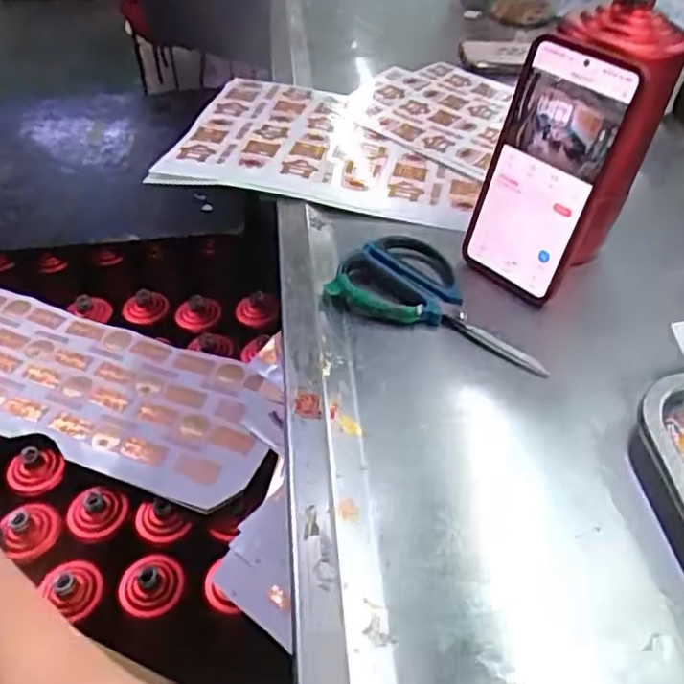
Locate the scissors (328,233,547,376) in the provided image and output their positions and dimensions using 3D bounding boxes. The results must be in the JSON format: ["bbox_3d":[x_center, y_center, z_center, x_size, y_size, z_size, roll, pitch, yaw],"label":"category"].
[{"bbox_3d":[0.074,-0.032,0.479,0.158,0.013,0.087,21,47,18],"label":"scissors"}]

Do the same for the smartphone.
[{"bbox_3d":[0.137,-0.114,0.460,0.079,0.161,0.016,36,37,30],"label":"smartphone"}]

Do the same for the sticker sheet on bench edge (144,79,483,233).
[{"bbox_3d":[-0.009,-0.186,0.629,0.273,0.011,0.202,11,45,8],"label":"sticker sheet on bench edge"}]

